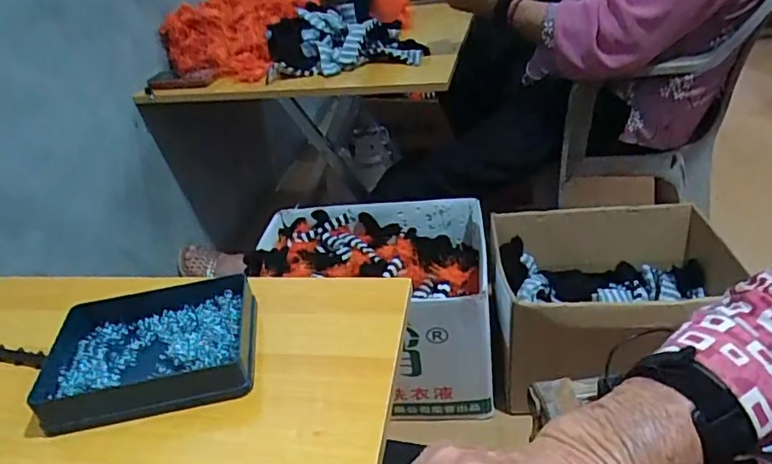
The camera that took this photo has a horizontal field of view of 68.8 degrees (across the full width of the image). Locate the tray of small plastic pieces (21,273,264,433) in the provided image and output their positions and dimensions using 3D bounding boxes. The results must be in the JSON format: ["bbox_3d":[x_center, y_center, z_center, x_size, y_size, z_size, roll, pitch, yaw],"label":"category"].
[{"bbox_3d":[-0.182,0.089,0.430,0.157,0.027,0.109,-10,34,-5],"label":"tray of small plastic pieces"}]

